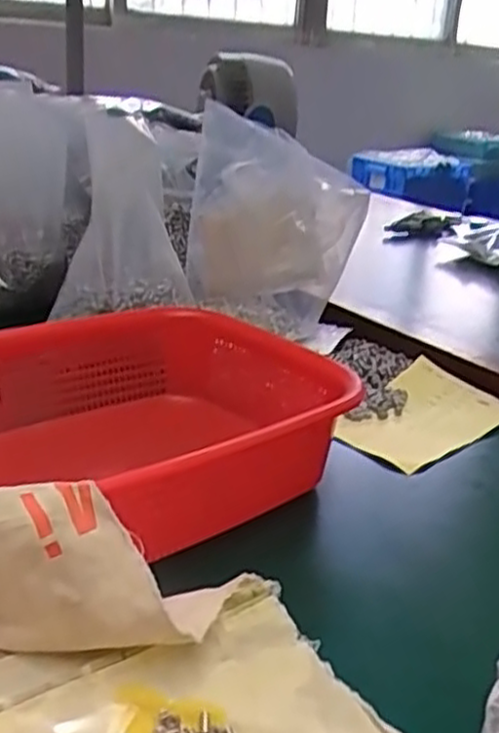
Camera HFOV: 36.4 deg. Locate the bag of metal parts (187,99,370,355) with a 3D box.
[{"bbox_3d":[0.022,-0.110,0.674,0.148,0.199,0.050,3,22,-3],"label":"bag of metal parts"}]

